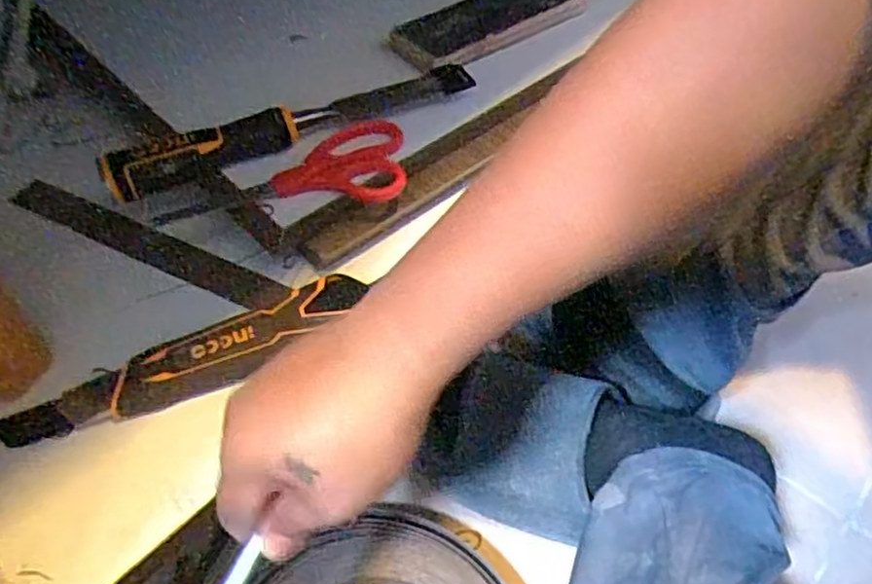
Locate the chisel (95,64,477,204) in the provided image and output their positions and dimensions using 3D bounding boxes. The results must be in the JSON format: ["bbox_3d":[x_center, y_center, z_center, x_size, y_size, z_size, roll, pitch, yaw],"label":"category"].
[{"bbox_3d":[-0.094,-0.121,0.498,0.270,0.029,0.026,-19,54,-22],"label":"chisel"}]

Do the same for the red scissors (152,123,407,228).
[{"bbox_3d":[-0.101,-0.077,0.479,0.176,0.006,0.063,-15,53,-19],"label":"red scissors"}]

